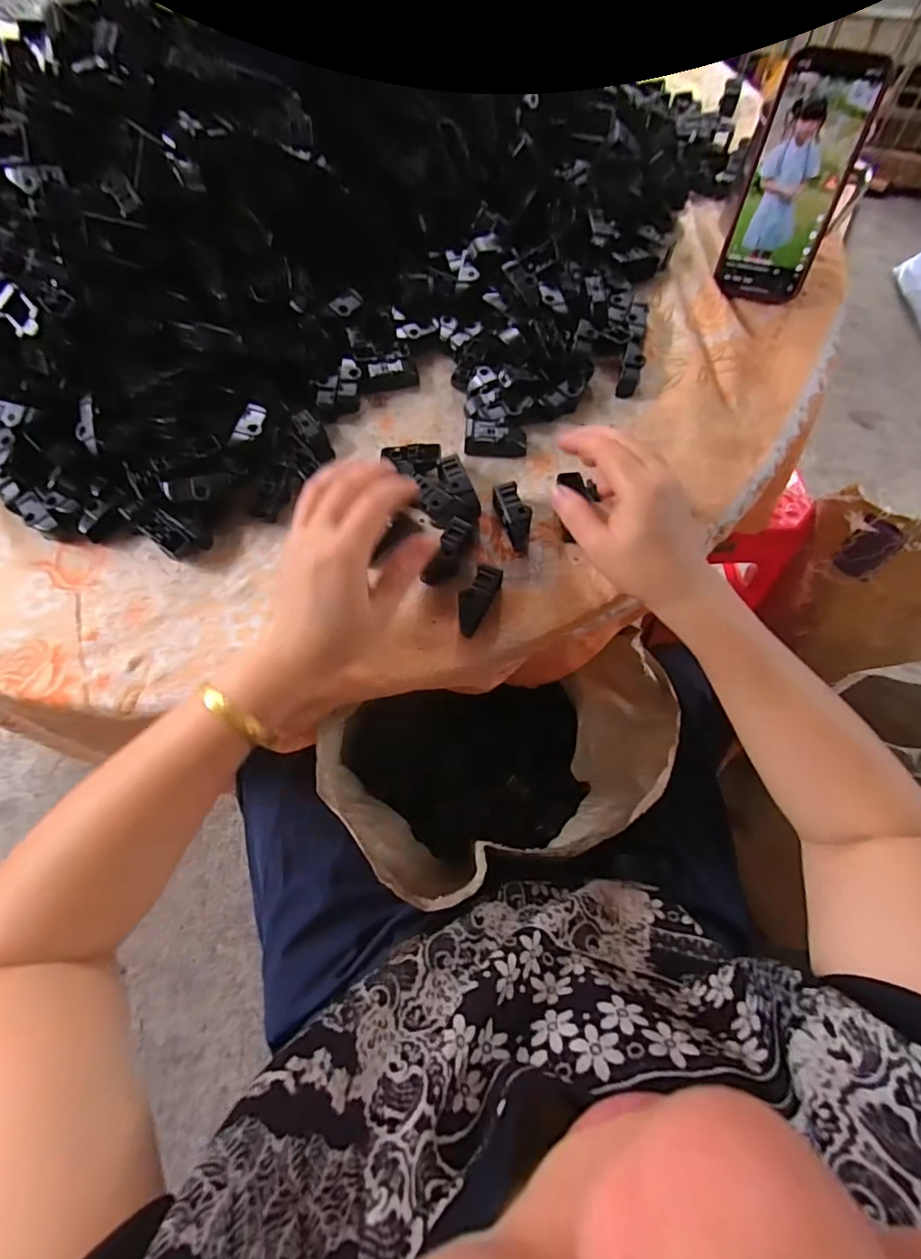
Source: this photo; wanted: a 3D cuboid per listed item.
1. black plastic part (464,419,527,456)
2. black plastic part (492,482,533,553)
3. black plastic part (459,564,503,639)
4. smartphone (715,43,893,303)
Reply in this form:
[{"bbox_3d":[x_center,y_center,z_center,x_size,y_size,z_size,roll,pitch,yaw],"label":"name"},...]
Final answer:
[{"bbox_3d":[0.028,-0.149,0.416,0.048,0.016,0.027,3,68,3],"label":"black plastic part"},{"bbox_3d":[0.039,-0.082,0.381,0.025,0.022,0.047,-7,68,-1],"label":"black plastic part"},{"bbox_3d":[0.011,-0.020,0.358,0.020,0.027,0.048,21,70,10],"label":"black plastic part"},{"bbox_3d":[0.271,-0.360,0.428,0.072,0.155,0.014,14,34,7],"label":"smartphone"}]

